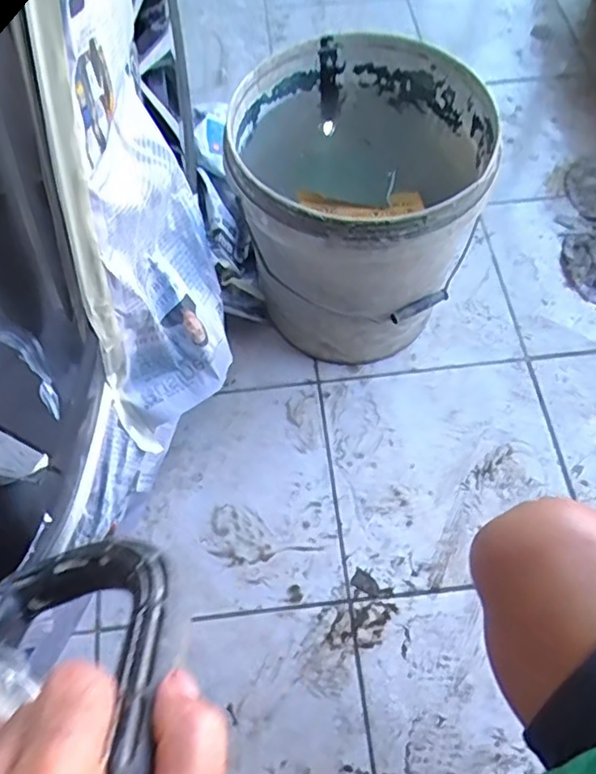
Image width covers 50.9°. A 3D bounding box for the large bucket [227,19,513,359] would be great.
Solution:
[{"bbox_3d":[0.067,-0.224,0.796,0.281,0.302,0.297,-1,62,1],"label":"large bucket"}]

